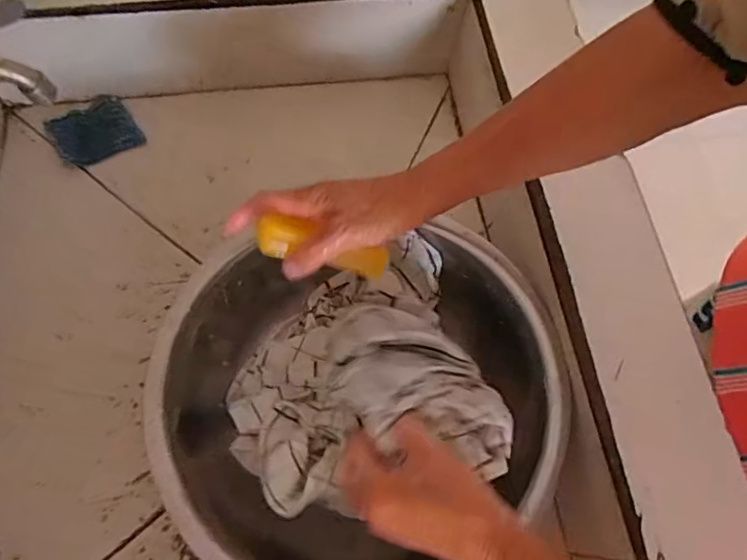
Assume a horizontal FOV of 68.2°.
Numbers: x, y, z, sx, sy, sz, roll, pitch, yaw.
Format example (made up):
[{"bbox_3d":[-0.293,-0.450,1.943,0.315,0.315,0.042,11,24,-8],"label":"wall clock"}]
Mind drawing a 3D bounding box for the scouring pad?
[{"bbox_3d":[-0.327,-0.173,0.647,0.090,0.007,0.080,-30,72,-13],"label":"scouring pad"}]

